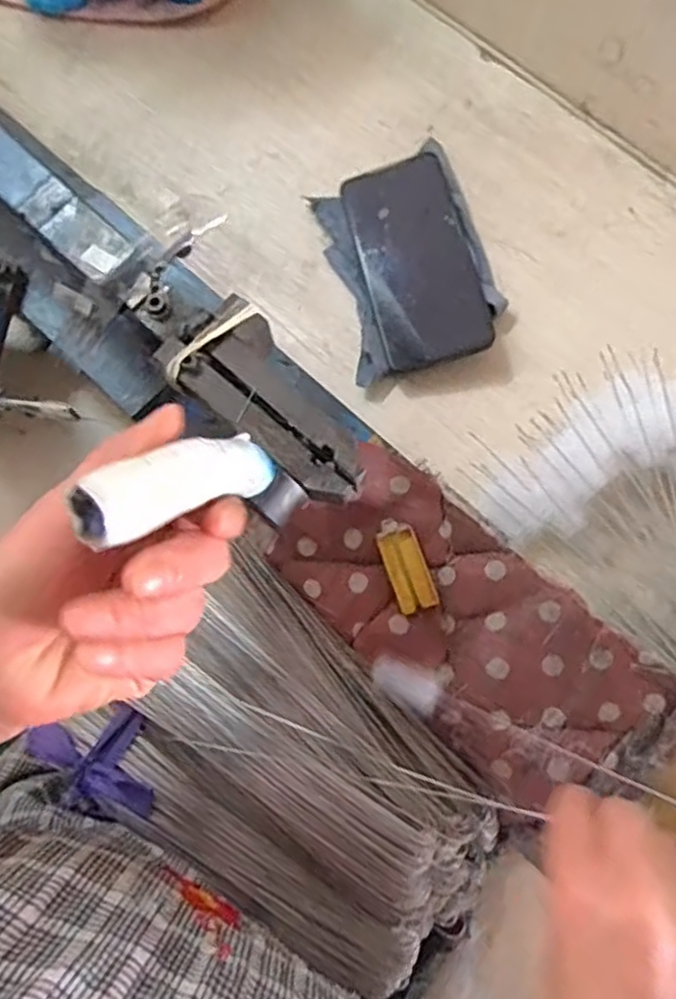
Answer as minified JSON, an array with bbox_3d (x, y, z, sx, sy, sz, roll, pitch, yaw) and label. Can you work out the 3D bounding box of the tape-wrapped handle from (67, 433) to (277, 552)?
[{"bbox_3d":[-0.059,-0.007,0.267,0.024,0.099,0.022,10,109,31],"label":"tape-wrapped handle"}]

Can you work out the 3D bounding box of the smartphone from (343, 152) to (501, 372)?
[{"bbox_3d":[0.056,-0.175,0.501,0.076,0.009,0.159,-16,78,10],"label":"smartphone"}]

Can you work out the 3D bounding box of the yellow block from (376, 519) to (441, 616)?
[{"bbox_3d":[0.040,0.039,0.408,0.023,0.007,0.056,-19,78,-2],"label":"yellow block"}]

